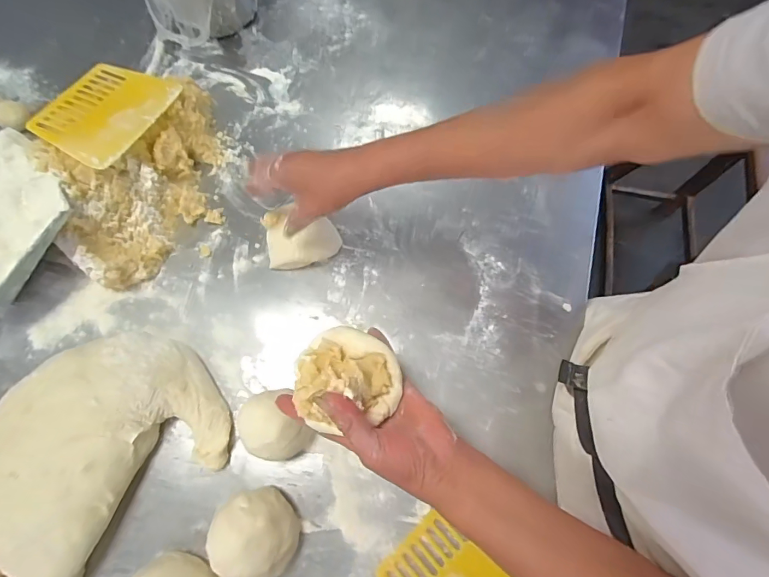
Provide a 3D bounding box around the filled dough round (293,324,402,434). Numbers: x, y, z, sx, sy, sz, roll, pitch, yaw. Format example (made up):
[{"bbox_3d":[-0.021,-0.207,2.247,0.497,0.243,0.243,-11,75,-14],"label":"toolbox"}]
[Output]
[{"bbox_3d":[-0.033,0.080,0.374,0.092,0.039,0.085,0,71,-1],"label":"filled dough round"}]

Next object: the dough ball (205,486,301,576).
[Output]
[{"bbox_3d":[-0.133,0.254,0.434,0.077,0.060,0.082,0,71,-1],"label":"dough ball"}]

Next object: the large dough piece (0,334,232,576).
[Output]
[{"bbox_3d":[-0.340,0.185,0.453,0.312,0.063,0.223,-43,77,-14],"label":"large dough piece"}]

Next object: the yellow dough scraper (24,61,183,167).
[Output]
[{"bbox_3d":[-0.358,-0.233,0.542,0.110,0.007,0.170,24,59,-5],"label":"yellow dough scraper"}]

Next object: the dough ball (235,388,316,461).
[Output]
[{"bbox_3d":[-0.122,0.155,0.470,0.068,0.055,0.076,-30,74,-10],"label":"dough ball"}]

